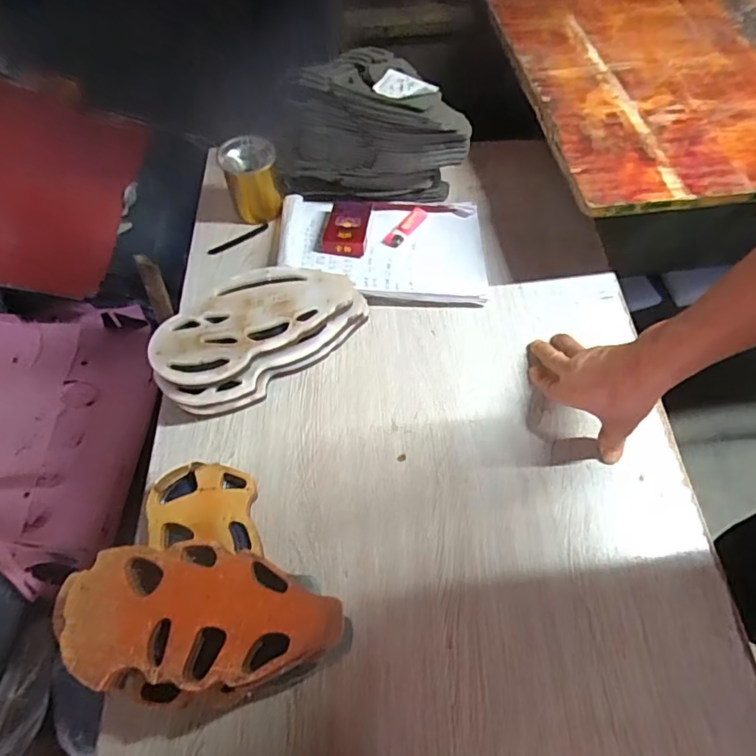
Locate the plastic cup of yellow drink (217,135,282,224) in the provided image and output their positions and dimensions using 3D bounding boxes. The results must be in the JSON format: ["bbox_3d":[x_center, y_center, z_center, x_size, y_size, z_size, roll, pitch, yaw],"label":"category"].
[{"bbox_3d":[-0.175,-0.277,0.729,0.071,0.089,0.076,0,60,0],"label":"plastic cup of yellow drink"}]

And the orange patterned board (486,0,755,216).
[{"bbox_3d":[0.430,-0.420,0.711,0.460,0.023,0.478,-7,62,-5],"label":"orange patterned board"}]

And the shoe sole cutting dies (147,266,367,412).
[{"bbox_3d":[-0.136,-0.054,0.609,0.246,0.076,0.118,-34,66,-18],"label":"shoe sole cutting dies"}]

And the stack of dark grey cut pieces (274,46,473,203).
[{"bbox_3d":[-0.008,-0.347,0.731,0.267,0.163,0.134,8,60,4],"label":"stack of dark grey cut pieces"}]

